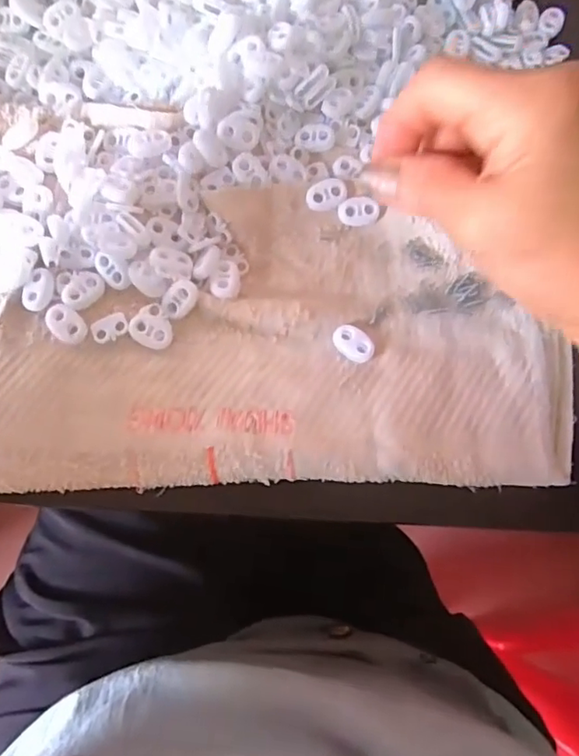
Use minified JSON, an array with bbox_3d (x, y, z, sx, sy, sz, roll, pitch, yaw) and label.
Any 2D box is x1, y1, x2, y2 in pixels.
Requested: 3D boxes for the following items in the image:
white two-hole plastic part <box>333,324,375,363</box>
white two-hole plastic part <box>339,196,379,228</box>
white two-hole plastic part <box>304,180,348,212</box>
[{"bbox_3d":[0.033,-0.018,0.288,0.022,0.004,0.014,41,76,9],"label":"white two-hole plastic part"},{"bbox_3d":[0.037,-0.090,0.308,0.022,0.004,0.015,-1,106,-1],"label":"white two-hole plastic part"},{"bbox_3d":[0.020,-0.098,0.307,0.023,0.004,0.016,-15,95,-4],"label":"white two-hole plastic part"}]

